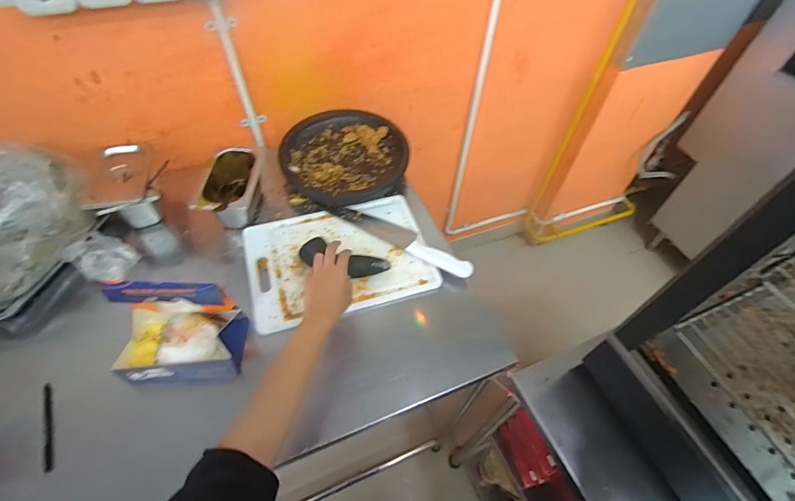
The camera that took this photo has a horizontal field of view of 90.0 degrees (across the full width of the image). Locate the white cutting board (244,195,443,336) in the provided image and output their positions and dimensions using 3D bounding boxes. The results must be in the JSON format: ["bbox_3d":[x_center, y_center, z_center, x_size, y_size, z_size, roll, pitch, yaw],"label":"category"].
[{"bbox_3d":[-0.117,0.011,0.789,0.343,0.024,0.249,-13,56,-13],"label":"white cutting board"}]

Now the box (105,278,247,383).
[{"bbox_3d":[-0.348,0.123,0.617,0.176,0.147,0.113,-2,54,-5],"label":"box"}]

